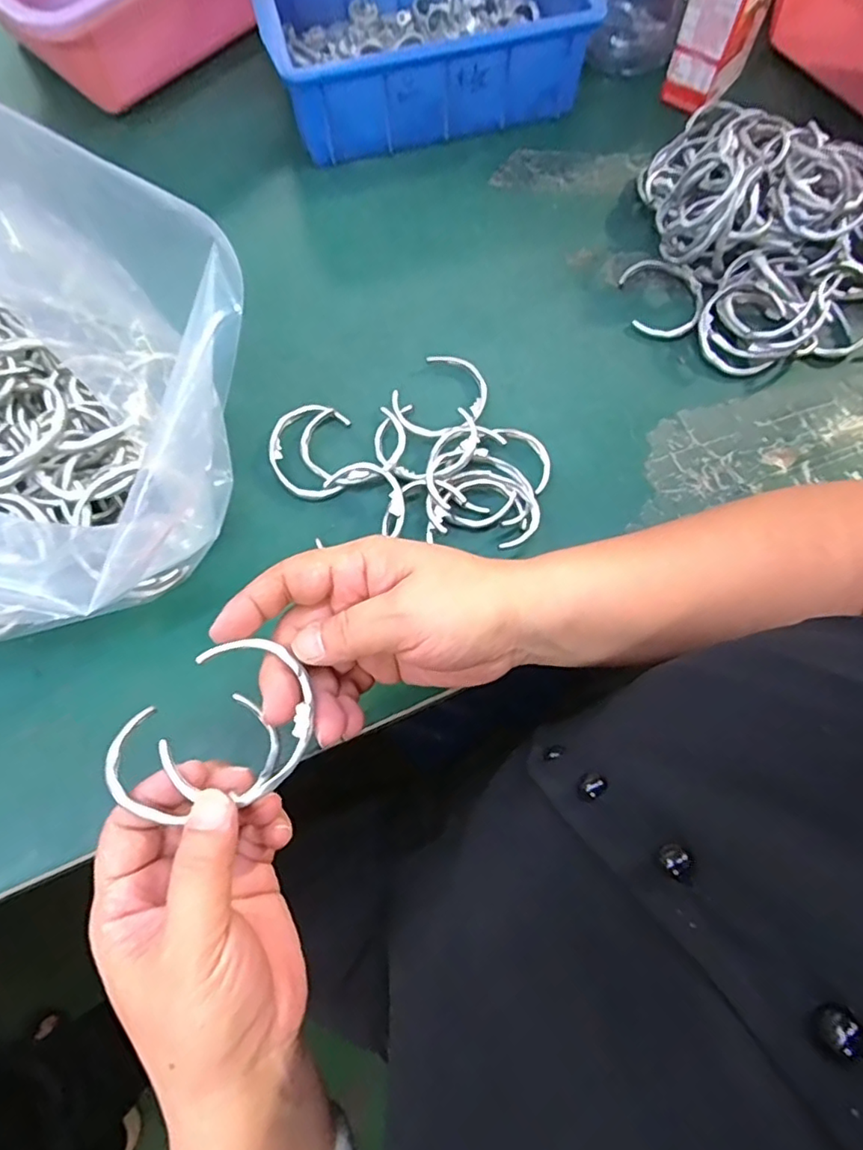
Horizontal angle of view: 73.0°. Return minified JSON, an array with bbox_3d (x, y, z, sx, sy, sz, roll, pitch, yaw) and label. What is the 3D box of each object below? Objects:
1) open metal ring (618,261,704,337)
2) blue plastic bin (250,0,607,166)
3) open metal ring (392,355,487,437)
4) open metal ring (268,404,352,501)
[{"bbox_3d":[0.162,-0.196,0.414,0.063,0.010,0.060,0,71,0],"label":"open metal ring"},{"bbox_3d":[-0.011,-0.437,0.465,0.240,0.075,0.173,-10,71,-4],"label":"blue plastic bin"},{"bbox_3d":[0.007,-0.120,0.388,0.058,0.010,0.068,27,69,8],"label":"open metal ring"},{"bbox_3d":[-0.081,-0.081,0.379,0.050,0.008,0.069,5,71,2],"label":"open metal ring"}]

